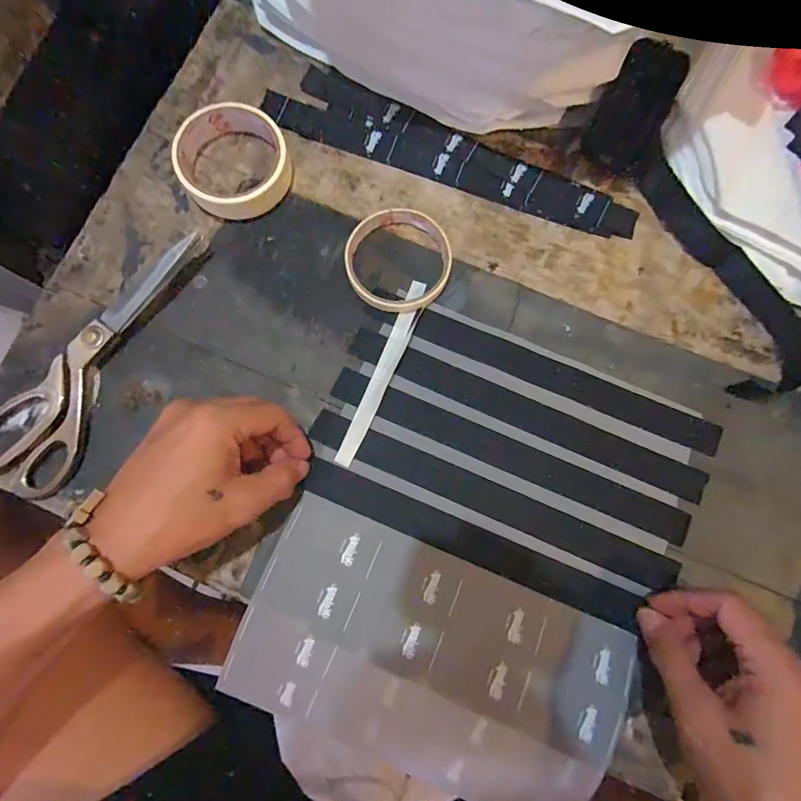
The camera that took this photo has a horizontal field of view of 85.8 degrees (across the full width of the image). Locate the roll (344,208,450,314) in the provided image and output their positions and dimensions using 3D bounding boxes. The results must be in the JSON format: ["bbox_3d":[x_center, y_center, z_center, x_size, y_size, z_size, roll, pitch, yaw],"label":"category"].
[{"bbox_3d":[-0.001,-0.115,0.352,0.083,0.013,0.087,0,78,-2],"label":"roll"}]

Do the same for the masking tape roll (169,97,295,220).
[{"bbox_3d":[-0.136,-0.196,0.353,0.085,0.029,0.089,0,78,-2],"label":"masking tape roll"}]

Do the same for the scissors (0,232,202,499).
[{"bbox_3d":[-0.239,-0.040,0.326,0.073,0.016,0.221,21,78,3],"label":"scissors"}]

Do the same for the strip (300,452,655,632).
[{"bbox_3d":[0.048,0.102,0.310,0.244,0.006,0.025,23,78,5],"label":"strip"}]

